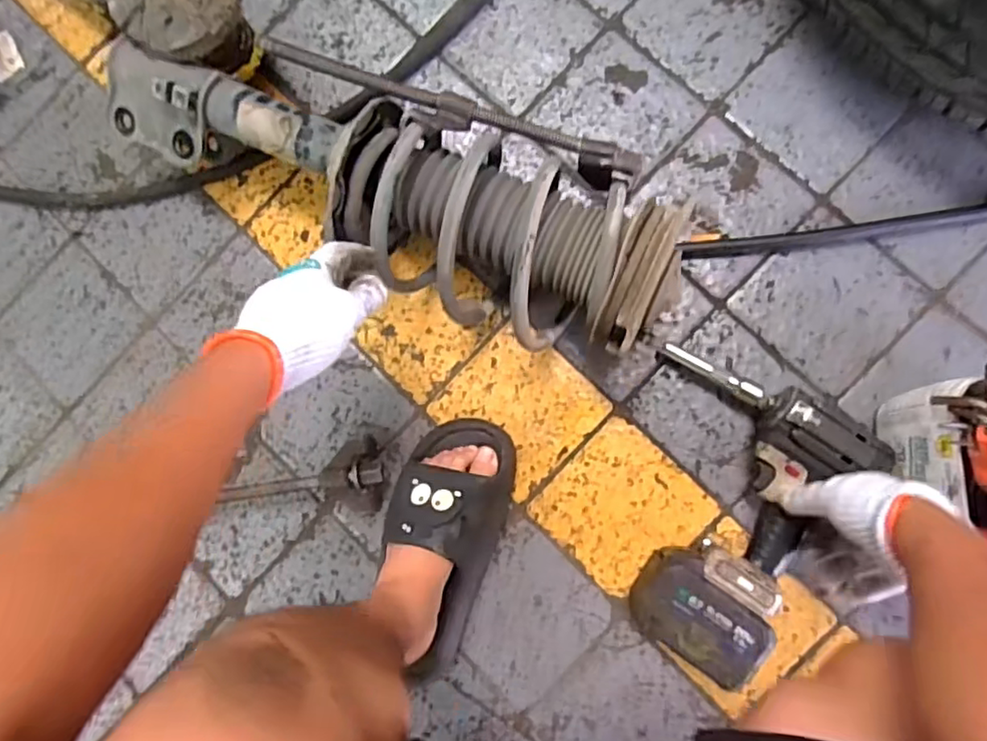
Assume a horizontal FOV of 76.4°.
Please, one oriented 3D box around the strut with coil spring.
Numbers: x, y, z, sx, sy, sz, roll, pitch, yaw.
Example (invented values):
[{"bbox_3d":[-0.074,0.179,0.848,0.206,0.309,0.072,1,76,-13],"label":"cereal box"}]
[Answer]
[{"bbox_3d":[-0.115,-0.173,0.638,0.589,0.178,0.143,24,85,15],"label":"strut with coil spring"}]

